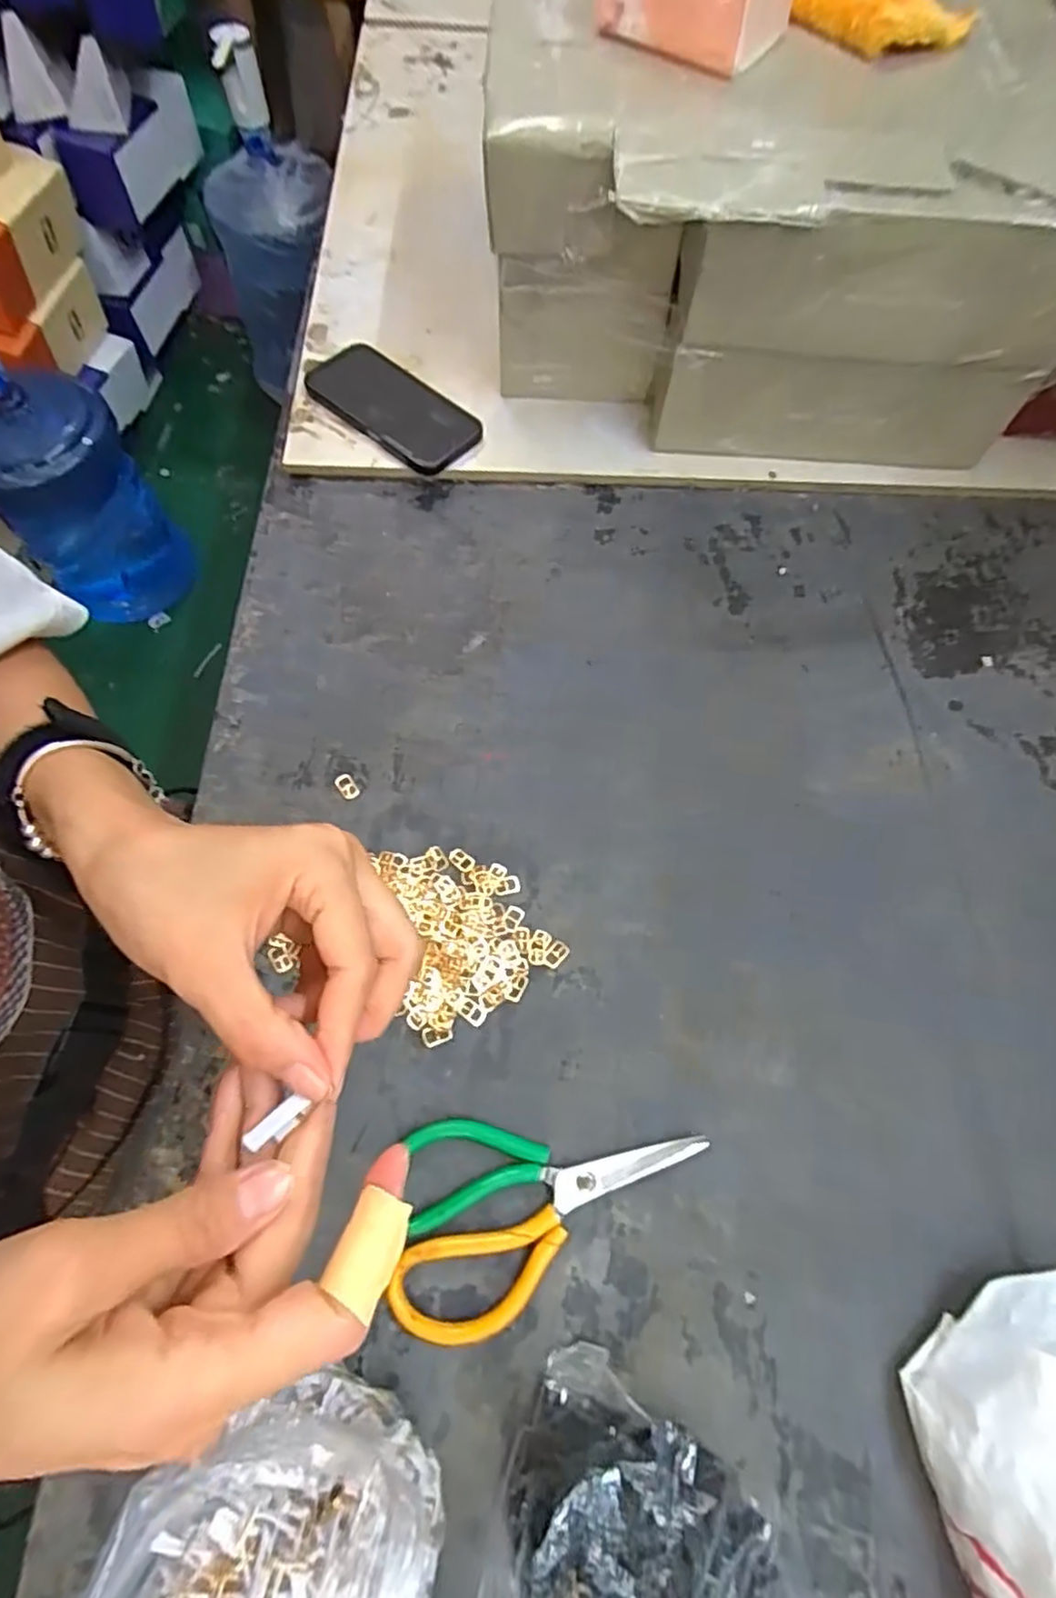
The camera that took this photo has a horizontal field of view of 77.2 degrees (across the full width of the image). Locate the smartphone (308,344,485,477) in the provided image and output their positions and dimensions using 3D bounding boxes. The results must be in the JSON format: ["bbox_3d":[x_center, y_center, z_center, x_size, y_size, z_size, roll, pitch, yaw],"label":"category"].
[{"bbox_3d":[-0.125,-0.361,0.610,0.170,0.014,0.080,39,70,15],"label":"smartphone"}]

